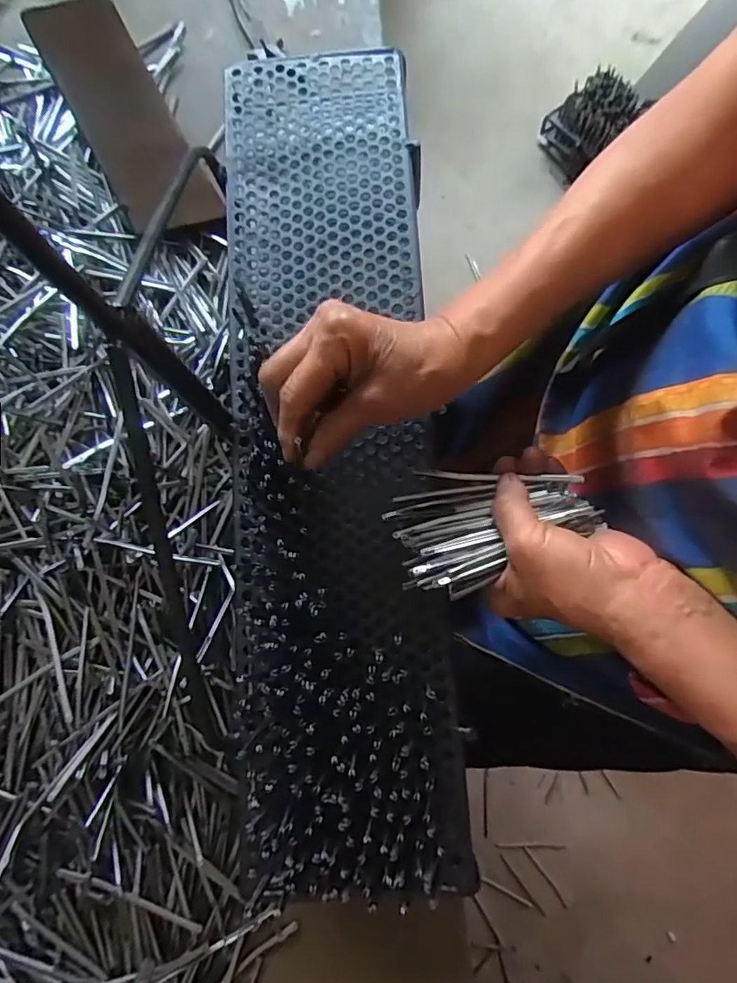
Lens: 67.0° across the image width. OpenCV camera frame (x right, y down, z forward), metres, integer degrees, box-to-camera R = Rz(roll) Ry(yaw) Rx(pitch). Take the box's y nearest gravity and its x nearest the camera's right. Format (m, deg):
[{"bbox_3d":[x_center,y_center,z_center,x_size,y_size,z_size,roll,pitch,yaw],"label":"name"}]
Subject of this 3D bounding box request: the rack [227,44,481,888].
[{"bbox_3d":[-0.025,-0.055,0.384,0.138,0.046,0.590,-4,77,-2],"label":"rack"}]

